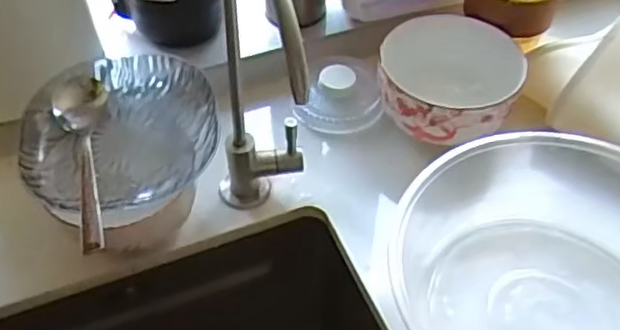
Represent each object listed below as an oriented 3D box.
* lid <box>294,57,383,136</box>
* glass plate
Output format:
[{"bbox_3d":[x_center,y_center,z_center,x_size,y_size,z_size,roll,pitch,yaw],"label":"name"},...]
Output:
[{"bbox_3d":[0.031,-0.067,0.605,0.078,0.032,0.071,10,49,9],"label":"lid"},{"bbox_3d":[-0.142,-0.029,0.486,0.140,0.033,0.137,0,48,0],"label":"glass plate"}]

